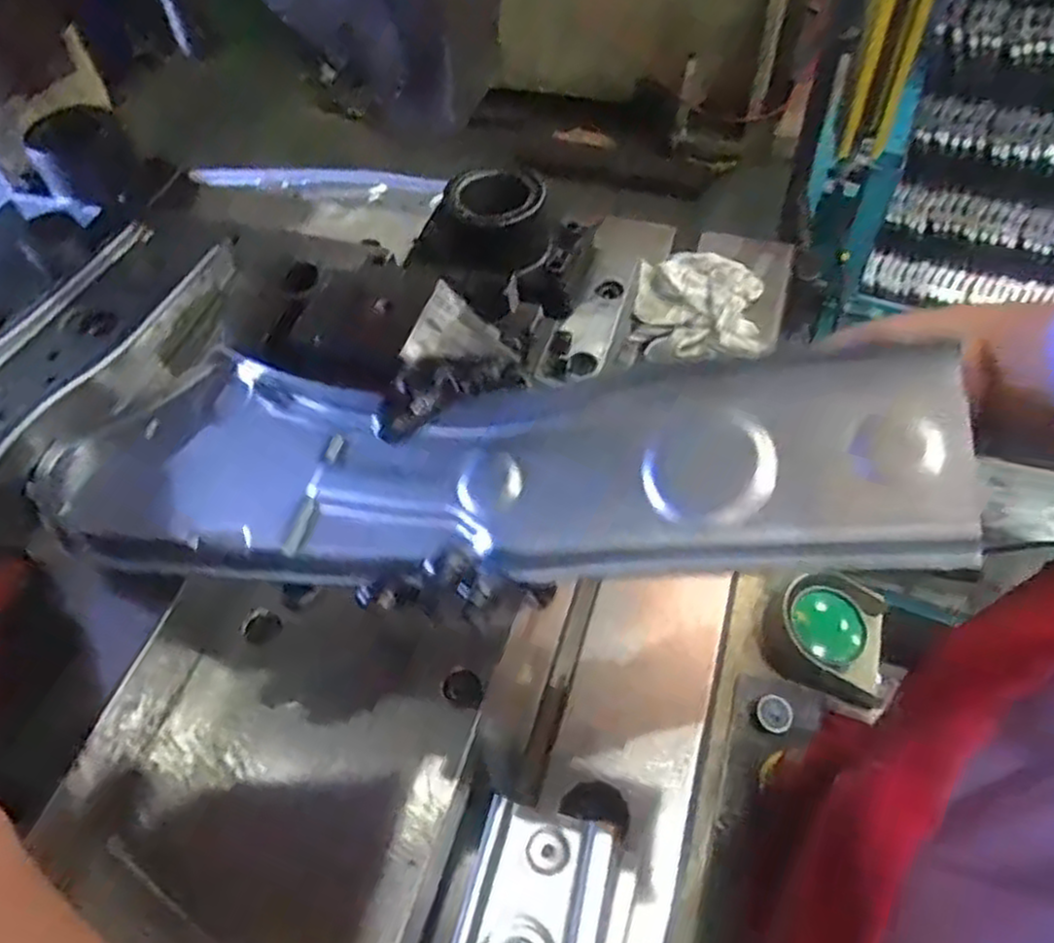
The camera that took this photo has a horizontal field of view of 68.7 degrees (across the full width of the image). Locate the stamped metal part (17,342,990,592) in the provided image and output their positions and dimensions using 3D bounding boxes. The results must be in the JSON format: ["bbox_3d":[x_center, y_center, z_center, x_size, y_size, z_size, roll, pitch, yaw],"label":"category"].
[{"bbox_3d":[-0.056,-0.004,0.331,0.427,0.028,0.095,0,52,26],"label":"stamped metal part"}]

